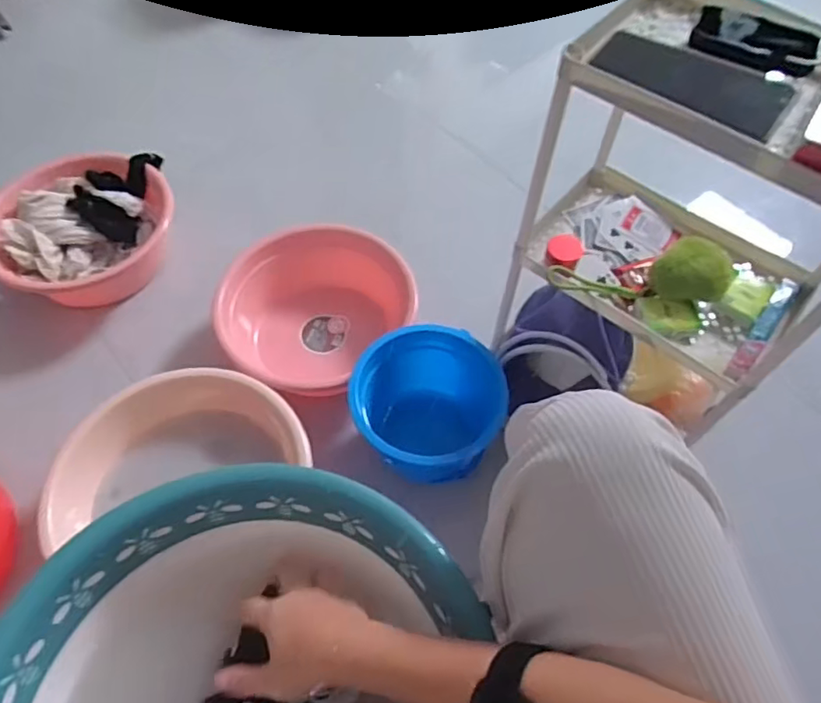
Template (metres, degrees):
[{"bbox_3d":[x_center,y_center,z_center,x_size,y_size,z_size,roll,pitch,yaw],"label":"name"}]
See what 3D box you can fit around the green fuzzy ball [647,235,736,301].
[{"bbox_3d":[0.312,-0.089,0.675,0.064,0.072,0.073,-20,61,-12],"label":"green fuzzy ball"}]

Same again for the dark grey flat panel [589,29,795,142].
[{"bbox_3d":[0.230,-0.226,0.493,0.158,0.042,0.015,41,25,27],"label":"dark grey flat panel"}]

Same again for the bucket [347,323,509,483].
[{"bbox_3d":[0.012,0.076,0.833,0.185,0.131,0.182,0,59,0],"label":"bucket"}]

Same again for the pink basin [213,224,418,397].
[{"bbox_3d":[-0.141,-0.067,0.968,0.288,0.106,0.255,10,59,6],"label":"pink basin"}]

